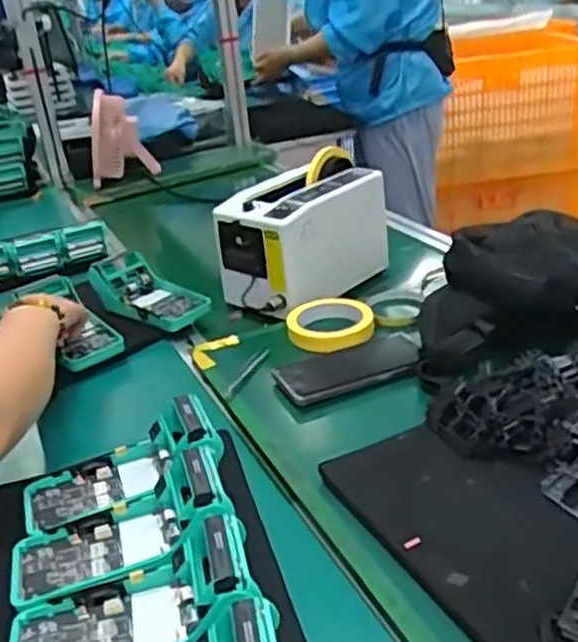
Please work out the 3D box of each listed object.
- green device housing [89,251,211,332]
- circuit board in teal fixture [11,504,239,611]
[{"bbox_3d":[-0.192,-0.038,0.996,0.172,0.050,0.092,31,44,32],"label":"green device housing"},{"bbox_3d":[-0.130,0.159,0.565,0.167,0.063,0.084,-11,27,-7],"label":"circuit board in teal fixture"}]

